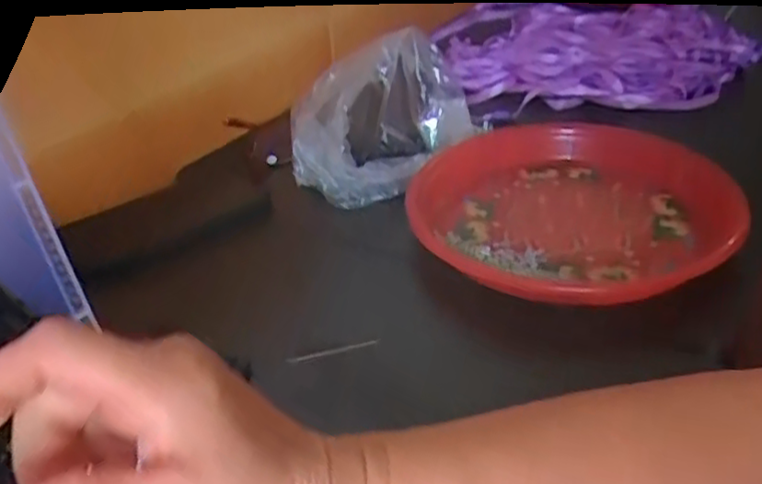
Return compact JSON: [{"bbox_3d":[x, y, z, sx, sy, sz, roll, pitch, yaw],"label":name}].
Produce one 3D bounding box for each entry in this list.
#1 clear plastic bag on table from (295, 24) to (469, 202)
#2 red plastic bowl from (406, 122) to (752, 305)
[{"bbox_3d":[-0.006,-0.104,0.596,0.152,0.105,0.072,-25,38,-29],"label":"clear plastic bag on table"},{"bbox_3d":[0.143,-0.027,0.543,0.224,0.053,0.224,-3,33,2],"label":"red plastic bowl"}]

